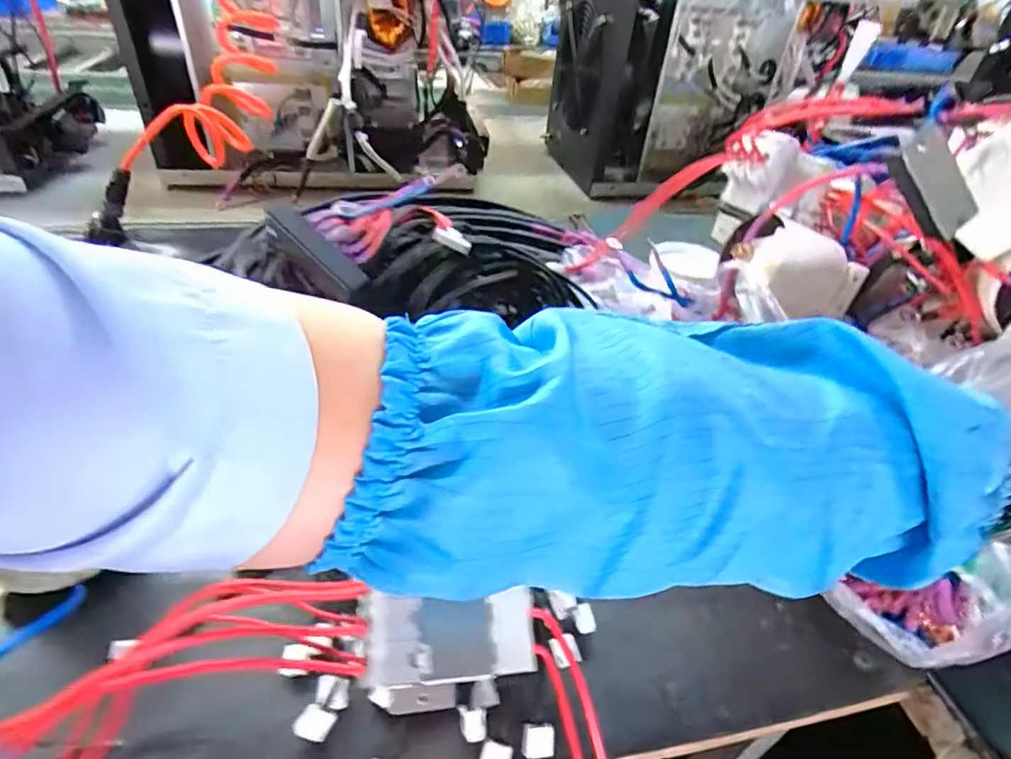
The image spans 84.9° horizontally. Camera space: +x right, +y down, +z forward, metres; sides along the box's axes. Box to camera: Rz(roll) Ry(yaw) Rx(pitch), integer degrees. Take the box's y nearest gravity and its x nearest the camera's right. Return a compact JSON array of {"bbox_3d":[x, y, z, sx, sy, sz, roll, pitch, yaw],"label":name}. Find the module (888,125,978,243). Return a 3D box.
[{"bbox_3d":[0.289,-0.133,0.377,0.084,0.029,0.022,43,27,-26],"label":"module"}]

